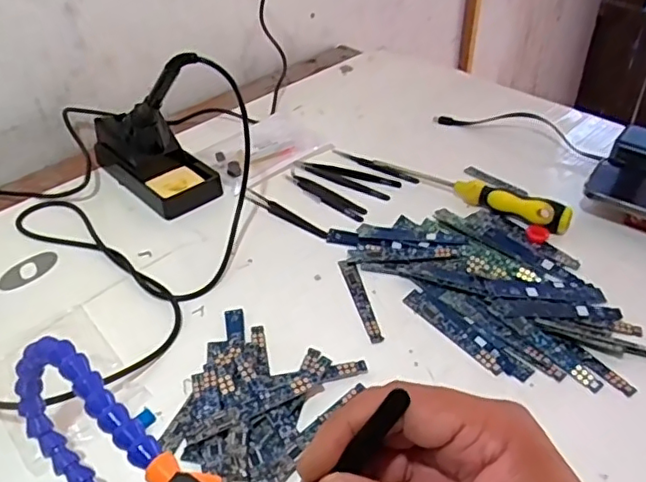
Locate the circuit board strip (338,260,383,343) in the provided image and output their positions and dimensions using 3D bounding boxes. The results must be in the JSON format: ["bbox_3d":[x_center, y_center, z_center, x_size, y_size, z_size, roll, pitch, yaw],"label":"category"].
[{"bbox_3d":[0.032,0.048,0.512,0.013,0.004,0.099,-9,40,-9],"label":"circuit board strip"}]

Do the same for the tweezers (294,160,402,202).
[{"bbox_3d":[0.027,-0.073,0.659,0.117,0.006,0.036,24,45,27],"label":"tweezers"}]

